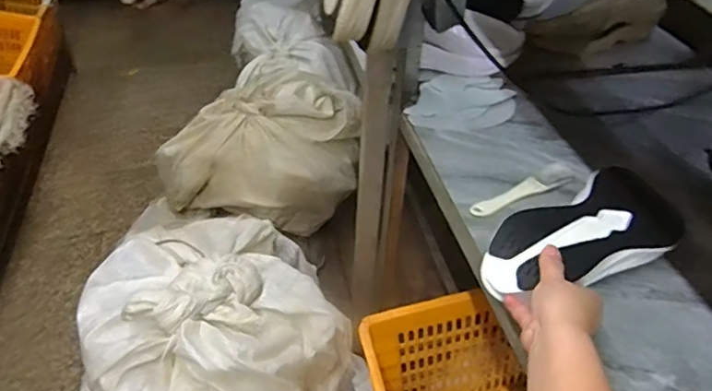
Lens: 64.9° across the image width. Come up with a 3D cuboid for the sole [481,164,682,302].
[{"bbox_3d":[0.236,0.038,0.595,0.245,0.037,0.108,-18,45,-22],"label":"sole"}]

